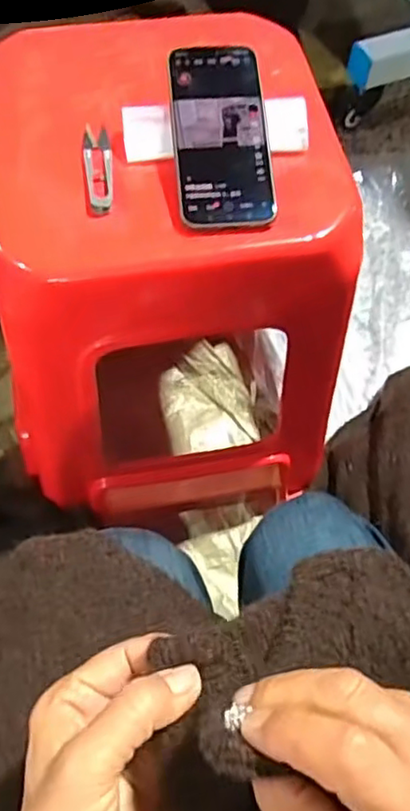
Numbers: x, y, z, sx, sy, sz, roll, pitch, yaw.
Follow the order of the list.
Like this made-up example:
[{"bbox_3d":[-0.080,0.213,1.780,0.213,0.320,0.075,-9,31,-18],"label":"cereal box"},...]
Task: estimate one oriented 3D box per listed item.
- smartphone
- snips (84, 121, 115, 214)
[{"bbox_3d":[0.013,-0.217,0.503,0.074,0.007,0.158,-4,79,-5],"label":"smartphone"},{"bbox_3d":[-0.087,-0.196,0.516,0.023,0.008,0.100,-5,64,-5],"label":"snips"}]

